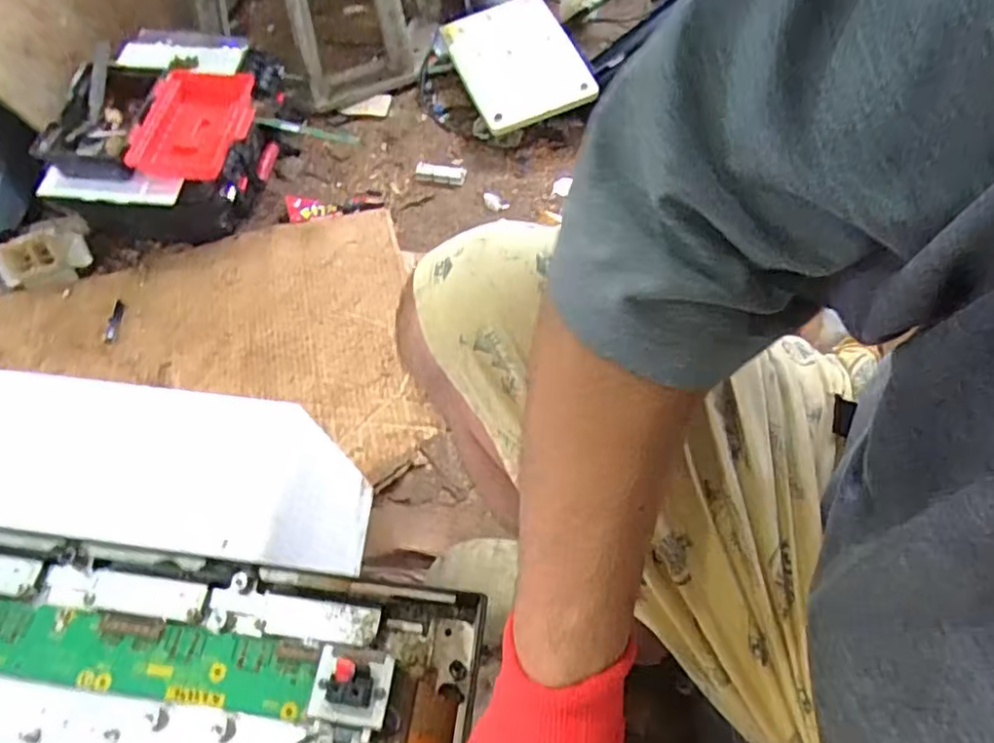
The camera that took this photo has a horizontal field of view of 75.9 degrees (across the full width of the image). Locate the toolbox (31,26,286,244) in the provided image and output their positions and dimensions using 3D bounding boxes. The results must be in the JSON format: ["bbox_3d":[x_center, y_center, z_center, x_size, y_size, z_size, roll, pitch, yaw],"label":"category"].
[{"bbox_3d":[-0.504,-0.378,1.017,0.291,0.179,0.369,4,59,2],"label":"toolbox"}]

